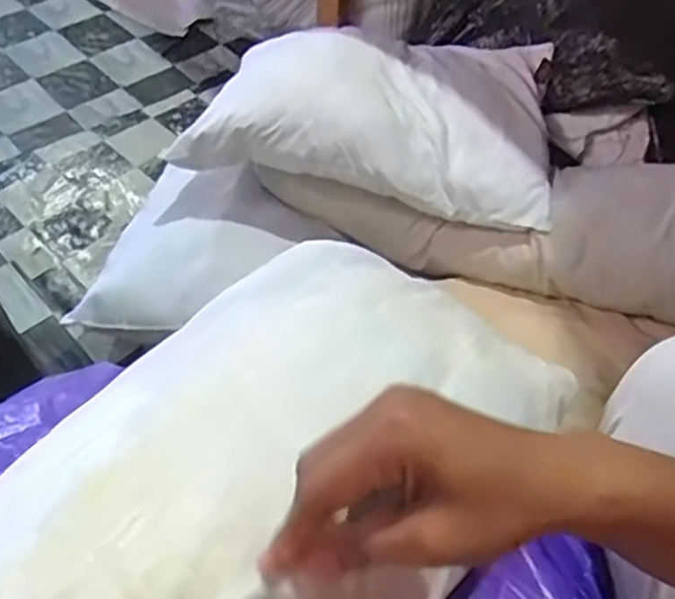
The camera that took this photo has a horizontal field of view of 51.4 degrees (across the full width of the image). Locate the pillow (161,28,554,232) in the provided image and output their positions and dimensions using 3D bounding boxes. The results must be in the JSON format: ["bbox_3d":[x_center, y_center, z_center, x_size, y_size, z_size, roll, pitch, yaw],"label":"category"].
[{"bbox_3d":[0.072,-0.352,1.167,0.571,0.166,0.390,9,49,6],"label":"pillow"}]

